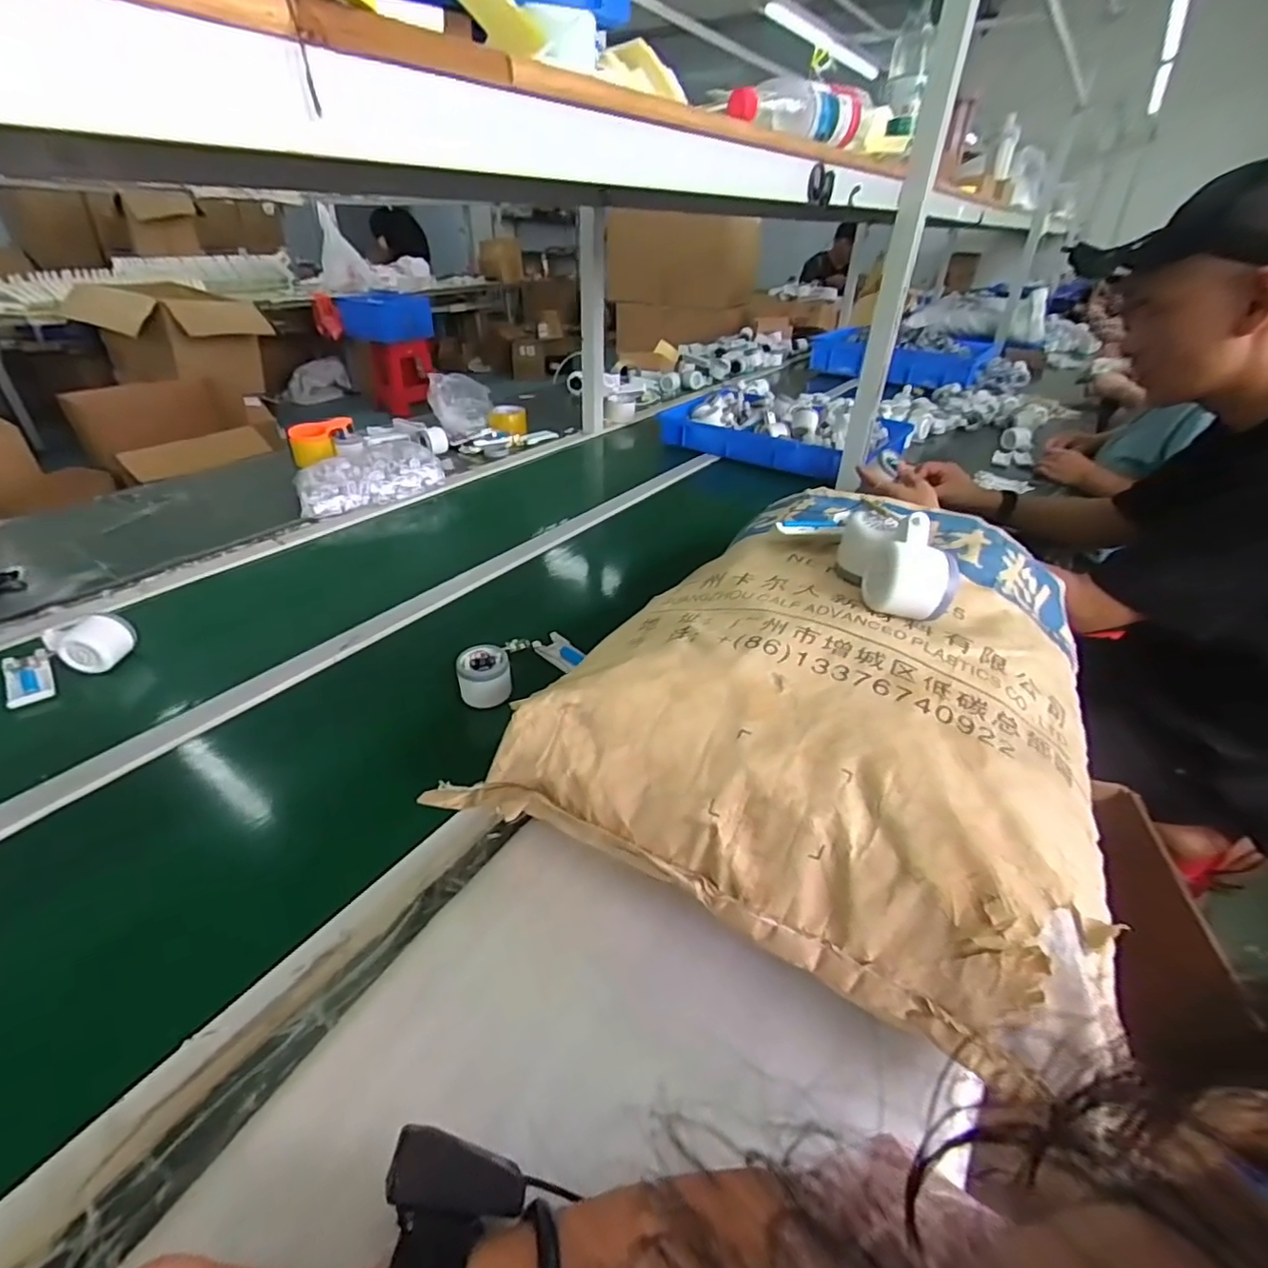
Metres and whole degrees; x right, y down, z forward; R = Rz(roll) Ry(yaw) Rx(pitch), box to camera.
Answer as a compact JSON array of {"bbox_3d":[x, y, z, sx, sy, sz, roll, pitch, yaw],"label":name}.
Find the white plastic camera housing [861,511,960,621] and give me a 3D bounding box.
[{"bbox_3d":[0.224,-0.054,0.488,0.057,0.069,0.051,4,34,2],"label":"white plastic camera housing"}]

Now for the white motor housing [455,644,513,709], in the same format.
[{"bbox_3d":[-0.174,0.049,0.697,0.058,0.045,0.060,-10,36,-18],"label":"white motor housing"}]

